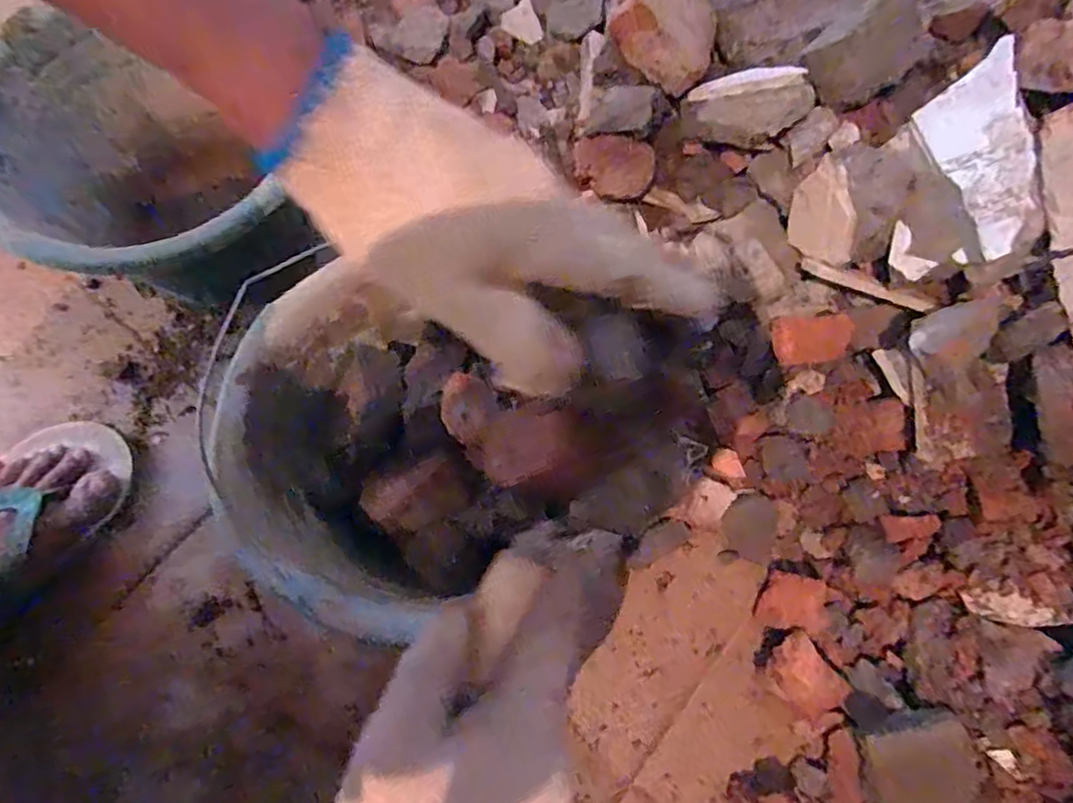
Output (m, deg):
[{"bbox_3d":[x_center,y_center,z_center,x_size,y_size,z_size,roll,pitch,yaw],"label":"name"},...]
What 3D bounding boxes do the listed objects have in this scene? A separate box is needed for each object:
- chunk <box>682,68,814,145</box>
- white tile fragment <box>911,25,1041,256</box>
[{"bbox_3d":[0.165,-0.234,0.497,0.098,0.034,0.041,6,71,34],"label":"chunk"},{"bbox_3d":[0.316,-0.176,0.446,0.063,0.009,0.153,-16,69,37],"label":"white tile fragment"}]

